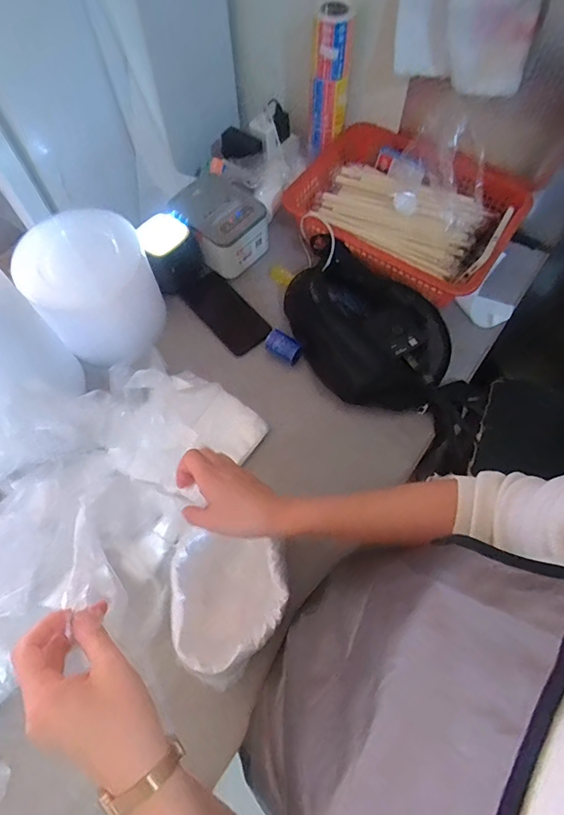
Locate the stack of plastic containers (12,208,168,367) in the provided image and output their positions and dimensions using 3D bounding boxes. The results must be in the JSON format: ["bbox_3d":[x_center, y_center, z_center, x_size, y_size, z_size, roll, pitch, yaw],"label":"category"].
[{"bbox_3d":[-0.268,-0.168,0.655,0.156,0.161,0.167,10,66,5],"label":"stack of plastic containers"}]

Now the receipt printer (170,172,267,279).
[{"bbox_3d":[-0.100,-0.308,0.759,0.123,0.091,0.149,-33,69,-14],"label":"receipt printer"}]

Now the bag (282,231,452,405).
[{"bbox_3d":[0.119,-0.124,0.694,0.288,0.065,0.201,35,70,15],"label":"bag"}]

